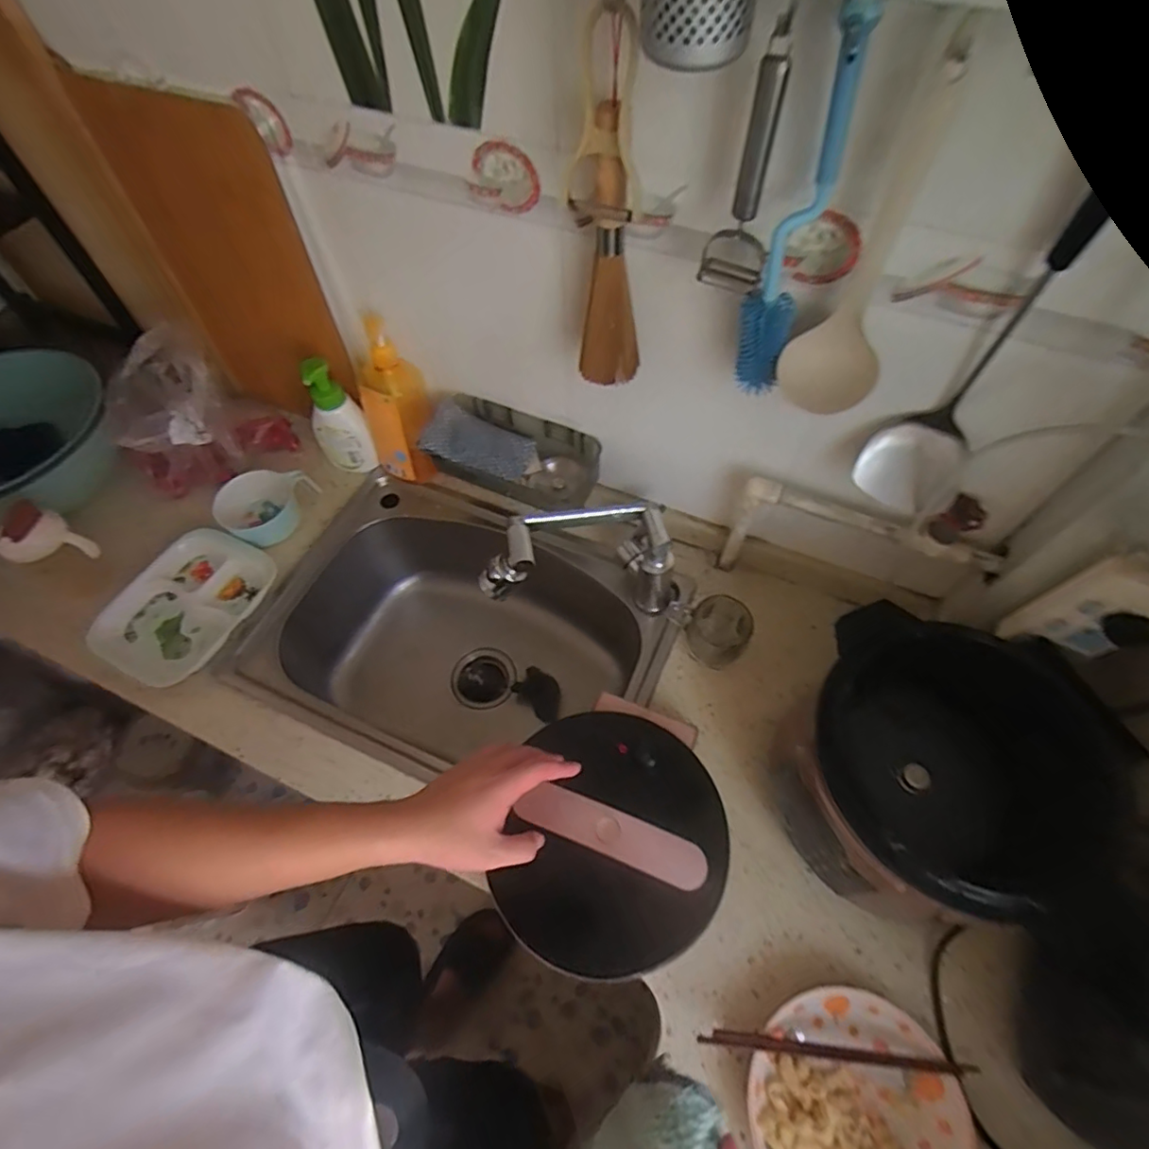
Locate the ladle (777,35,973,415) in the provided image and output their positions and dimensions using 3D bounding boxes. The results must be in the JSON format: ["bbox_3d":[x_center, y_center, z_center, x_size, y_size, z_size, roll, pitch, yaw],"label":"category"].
[{"bbox_3d":[0.239,-0.246,0.474,0.082,0.272,0.045,23,63,14],"label":"ladle"}]

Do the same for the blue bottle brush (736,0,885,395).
[{"bbox_3d":[0.176,-0.268,0.475,0.043,0.295,0.040,19,62,12],"label":"blue bottle brush"}]

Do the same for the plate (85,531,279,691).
[{"bbox_3d":[-0.554,0.044,0.844,0.178,0.031,0.224,24,63,14],"label":"plate"}]

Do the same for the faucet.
[{"bbox_3d":[0.019,-0.012,0.790,0.262,0.178,0.117,-2,60,0],"label":"faucet"}]

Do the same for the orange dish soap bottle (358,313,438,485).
[{"bbox_3d":[-0.263,-0.237,0.873,0.103,0.268,0.085,-21,62,-11],"label":"orange dish soap bottle"}]

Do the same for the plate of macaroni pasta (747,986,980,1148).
[{"bbox_3d":[0.266,0.510,0.550,0.195,0.033,0.193,0,60,1],"label":"plate of macaroni pasta"}]

